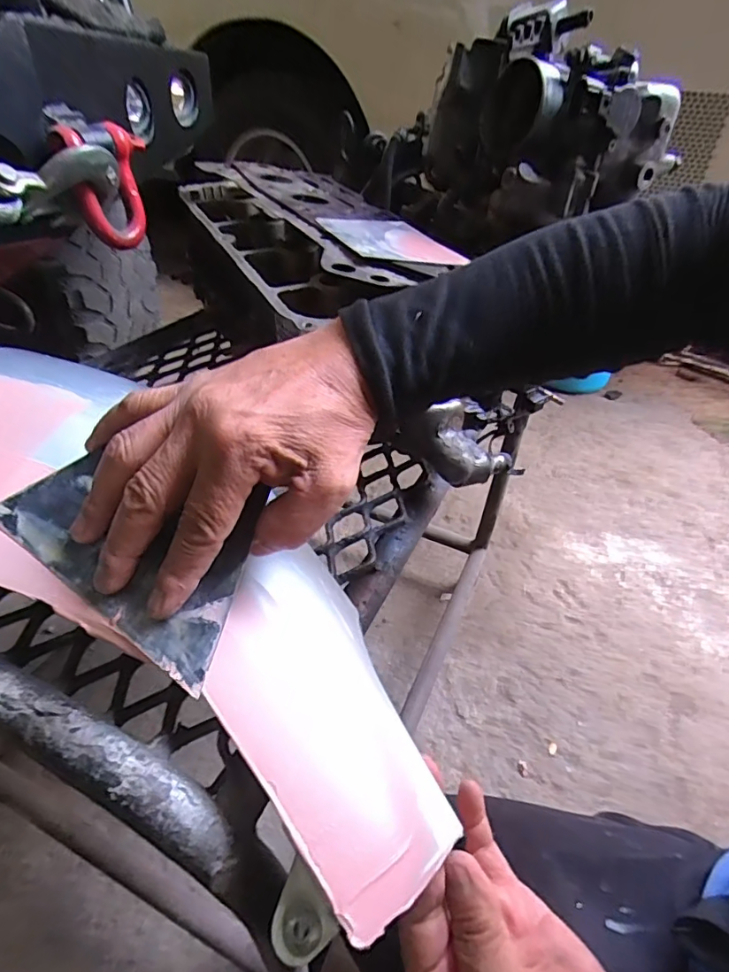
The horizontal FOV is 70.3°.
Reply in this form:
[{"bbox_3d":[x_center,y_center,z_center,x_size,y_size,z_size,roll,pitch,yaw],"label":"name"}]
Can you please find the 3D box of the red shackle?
[{"bbox_3d":[-0.241,-0.290,0.503,0.042,0.096,0.090,33,46,32],"label":"red shackle"}]

